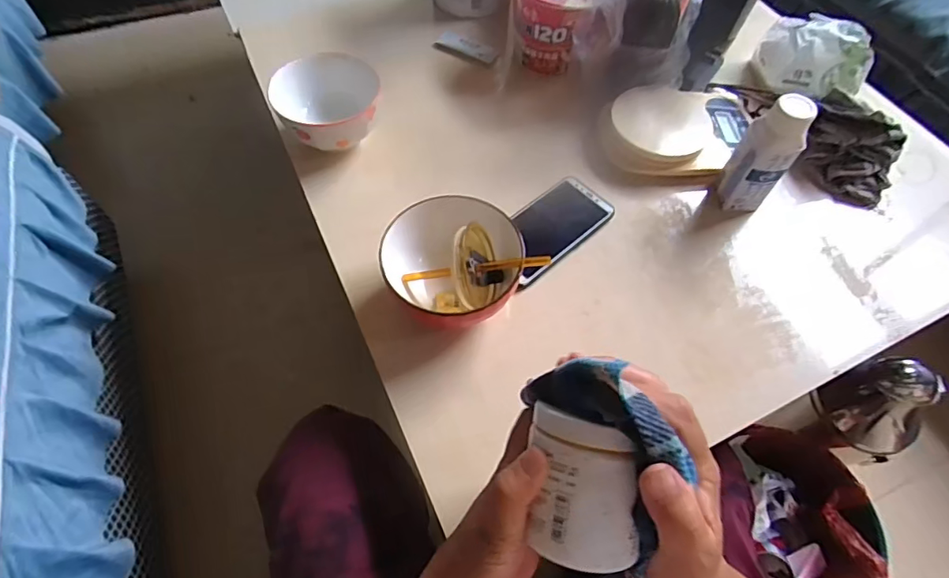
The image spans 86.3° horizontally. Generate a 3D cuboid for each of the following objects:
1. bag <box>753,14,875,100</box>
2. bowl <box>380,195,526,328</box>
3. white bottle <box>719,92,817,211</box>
[{"bbox_3d":[0.452,-0.308,0.677,0.137,0.074,0.082,34,64,16],"label":"bag"},{"bbox_3d":[-0.018,-0.023,0.496,0.122,0.102,0.130,1,60,-2],"label":"bowl"},{"bbox_3d":[0.316,-0.146,0.555,0.040,0.129,0.047,3,60,-1],"label":"white bottle"}]

